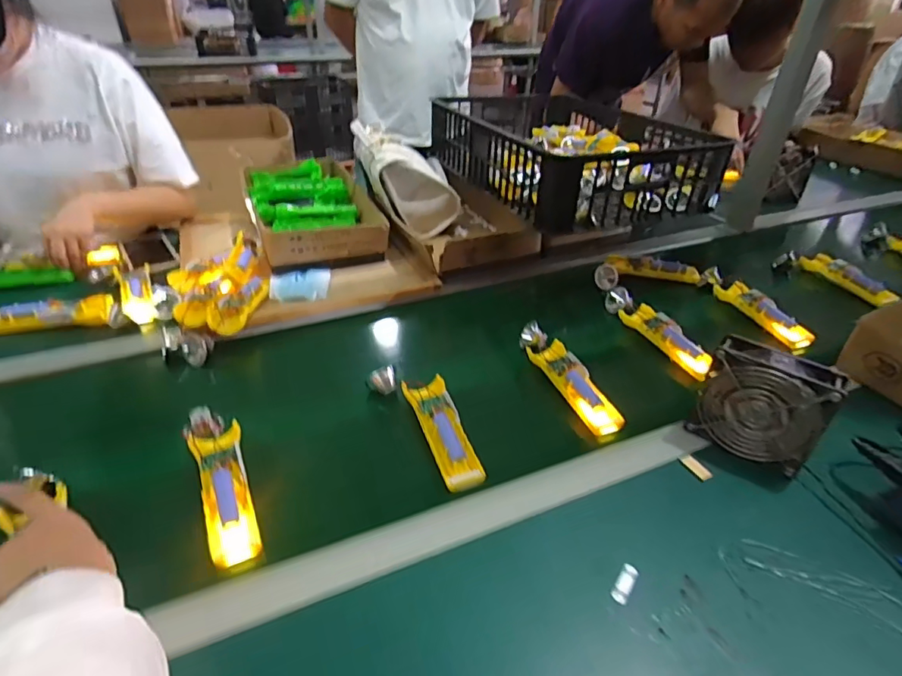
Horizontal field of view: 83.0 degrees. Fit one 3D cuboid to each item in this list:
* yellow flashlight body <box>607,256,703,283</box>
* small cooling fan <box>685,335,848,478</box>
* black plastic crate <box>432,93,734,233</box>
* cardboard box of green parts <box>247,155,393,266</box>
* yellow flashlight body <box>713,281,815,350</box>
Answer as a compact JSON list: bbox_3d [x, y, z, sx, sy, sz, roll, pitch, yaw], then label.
[{"bbox_3d":[0.357,-0.126,0.910,0.157,0.026,0.046,8,34,8],"label":"yellow flashlight body"},{"bbox_3d":[0.332,0.075,0.550,0.116,0.127,0.042,26,40,30],"label":"small cooling fan"},{"bbox_3d":[0.218,-0.394,1.066,0.383,0.120,0.561,-9,36,-17],"label":"black plastic crate"},{"bbox_3d":[-0.281,-0.253,1.031,0.224,0.087,0.405,-13,37,-21],"label":"cardboard box of green parts"},{"bbox_3d":[0.483,-0.042,0.791,0.029,0.040,0.163,-9,36,-16],"label":"yellow flashlight body"}]

